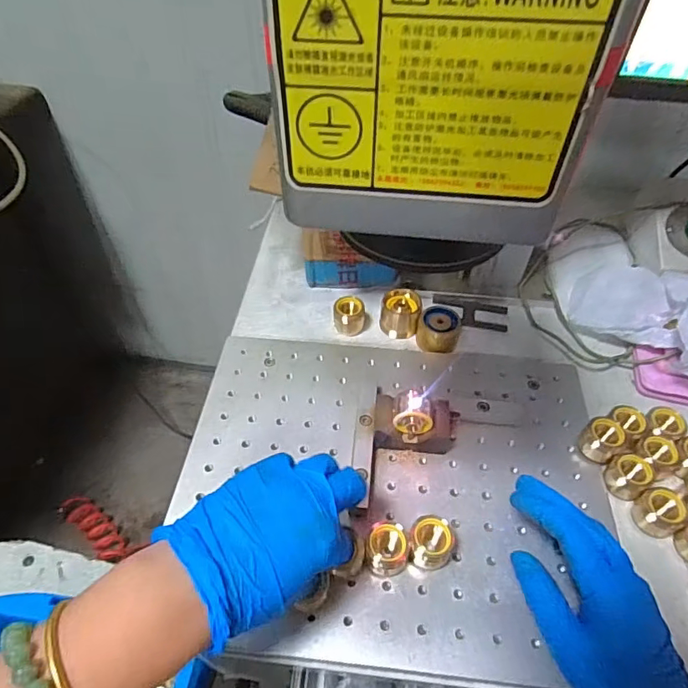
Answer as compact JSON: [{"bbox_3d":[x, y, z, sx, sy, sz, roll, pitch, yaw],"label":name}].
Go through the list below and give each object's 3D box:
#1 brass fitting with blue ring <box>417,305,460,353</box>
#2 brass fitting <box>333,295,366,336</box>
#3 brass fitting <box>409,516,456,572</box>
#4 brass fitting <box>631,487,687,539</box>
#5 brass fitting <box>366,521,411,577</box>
[{"bbox_3d":[0.094,-0.015,0.499,0.038,0.026,0.039,1,51,-2],"label":"brass fitting with blue ring"},{"bbox_3d":[0.006,-0.029,0.511,0.031,0.031,0.027,-3,49,-2],"label":"brass fitting"},{"bbox_3d":[0.064,0.140,0.358,0.034,0.032,0.030,13,50,11],"label":"brass fitting"},{"bbox_3d":[0.243,0.127,0.386,0.031,0.026,0.030,-23,53,-18],"label":"brass fitting"},{"bbox_3d":[0.031,0.145,0.356,0.028,0.030,0.028,1,51,-2],"label":"brass fitting"}]

